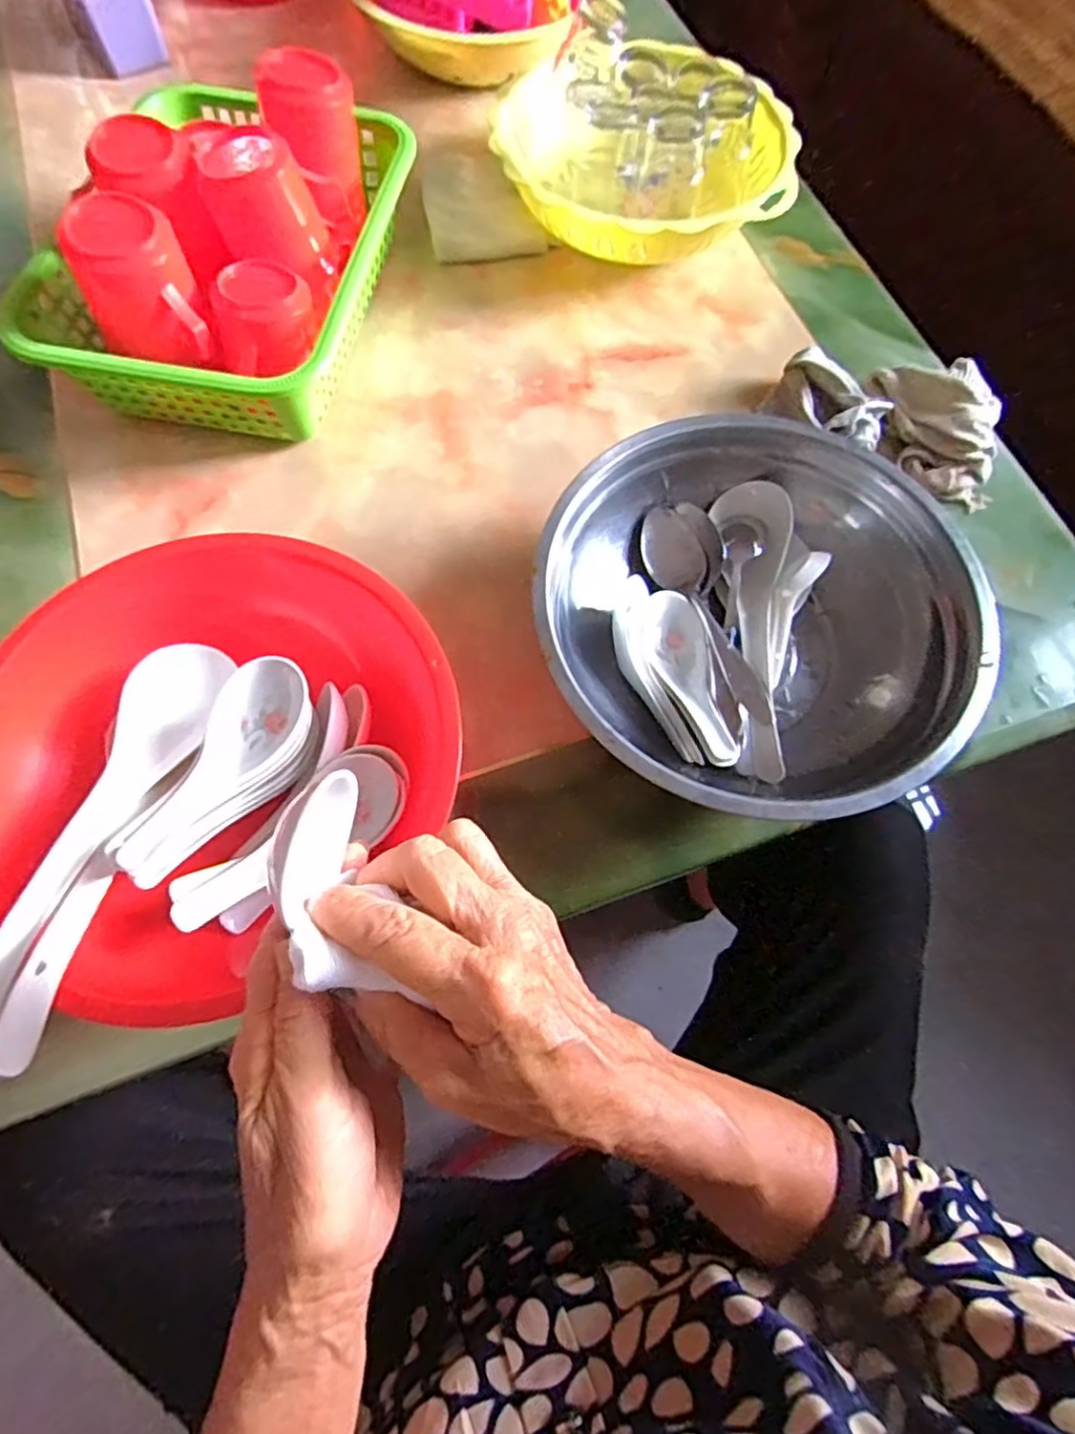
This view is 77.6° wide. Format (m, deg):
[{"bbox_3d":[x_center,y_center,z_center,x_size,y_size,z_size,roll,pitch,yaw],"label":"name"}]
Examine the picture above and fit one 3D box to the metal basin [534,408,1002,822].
[{"bbox_3d":[0.128,-0.058,0.413,0.248,0.068,0.247,1,69,-2],"label":"metal basin"}]

